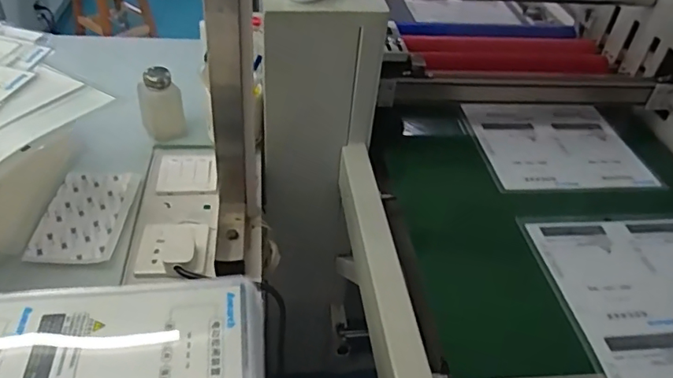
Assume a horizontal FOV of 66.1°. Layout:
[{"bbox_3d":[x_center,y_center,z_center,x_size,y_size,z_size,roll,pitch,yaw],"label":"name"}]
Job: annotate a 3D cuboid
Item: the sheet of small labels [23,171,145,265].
[{"bbox_3d":[-0.331,0.033,0.689,0.102,0.007,0.163,1,42,-7],"label":"sheet of small labels"}]

